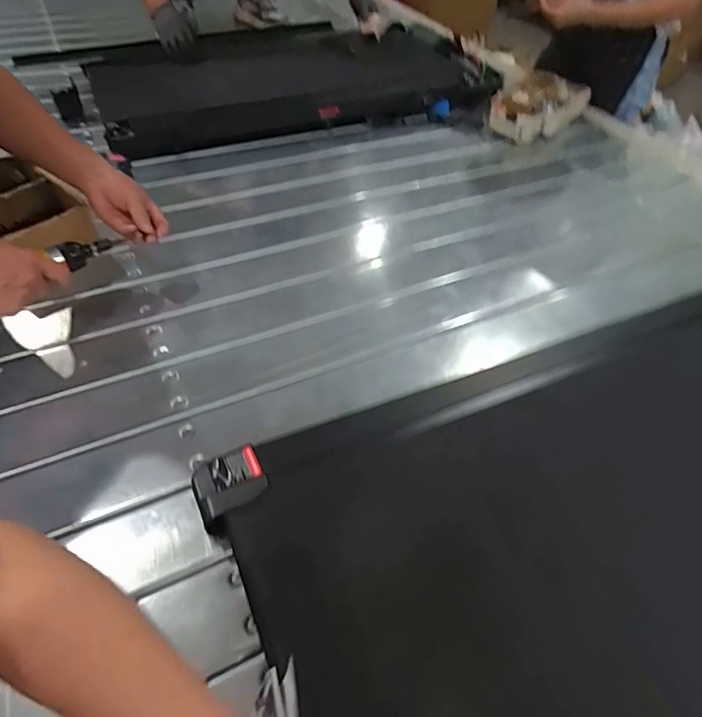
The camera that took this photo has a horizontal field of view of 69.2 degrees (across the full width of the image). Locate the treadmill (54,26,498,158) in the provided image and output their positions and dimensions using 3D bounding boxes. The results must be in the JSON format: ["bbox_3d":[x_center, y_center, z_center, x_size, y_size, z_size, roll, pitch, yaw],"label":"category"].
[{"bbox_3d":[-0.152,-0.753,1.360,1.148,0.128,0.499,-15,50,-20],"label":"treadmill"}]

